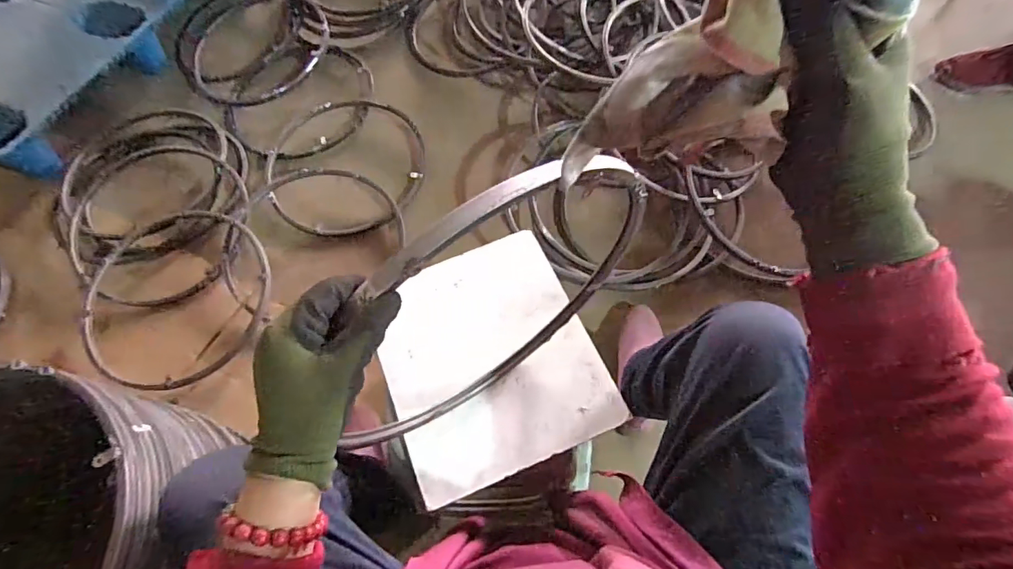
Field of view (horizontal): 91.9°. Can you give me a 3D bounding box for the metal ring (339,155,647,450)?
[{"bbox_3d":[-0.021,0.047,0.493,0.352,0.402,0.054,-41,73,-11],"label":"metal ring"}]

